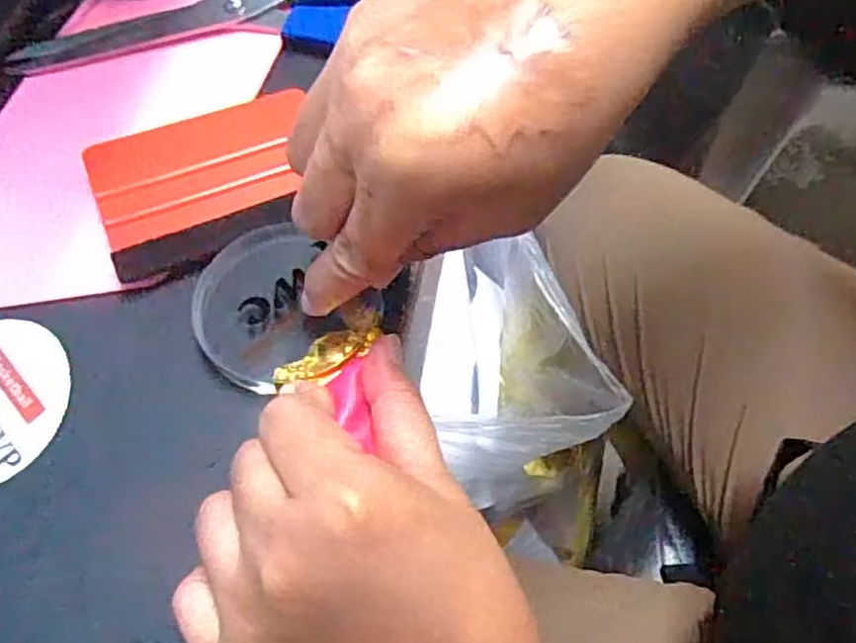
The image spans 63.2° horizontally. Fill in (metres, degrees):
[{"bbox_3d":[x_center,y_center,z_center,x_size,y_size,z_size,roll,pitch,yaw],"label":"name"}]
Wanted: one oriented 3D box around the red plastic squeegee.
[{"bbox_3d":[-0.092,-0.061,0.295,0.091,0.010,0.072,-23,61,-10],"label":"red plastic squeegee"}]

